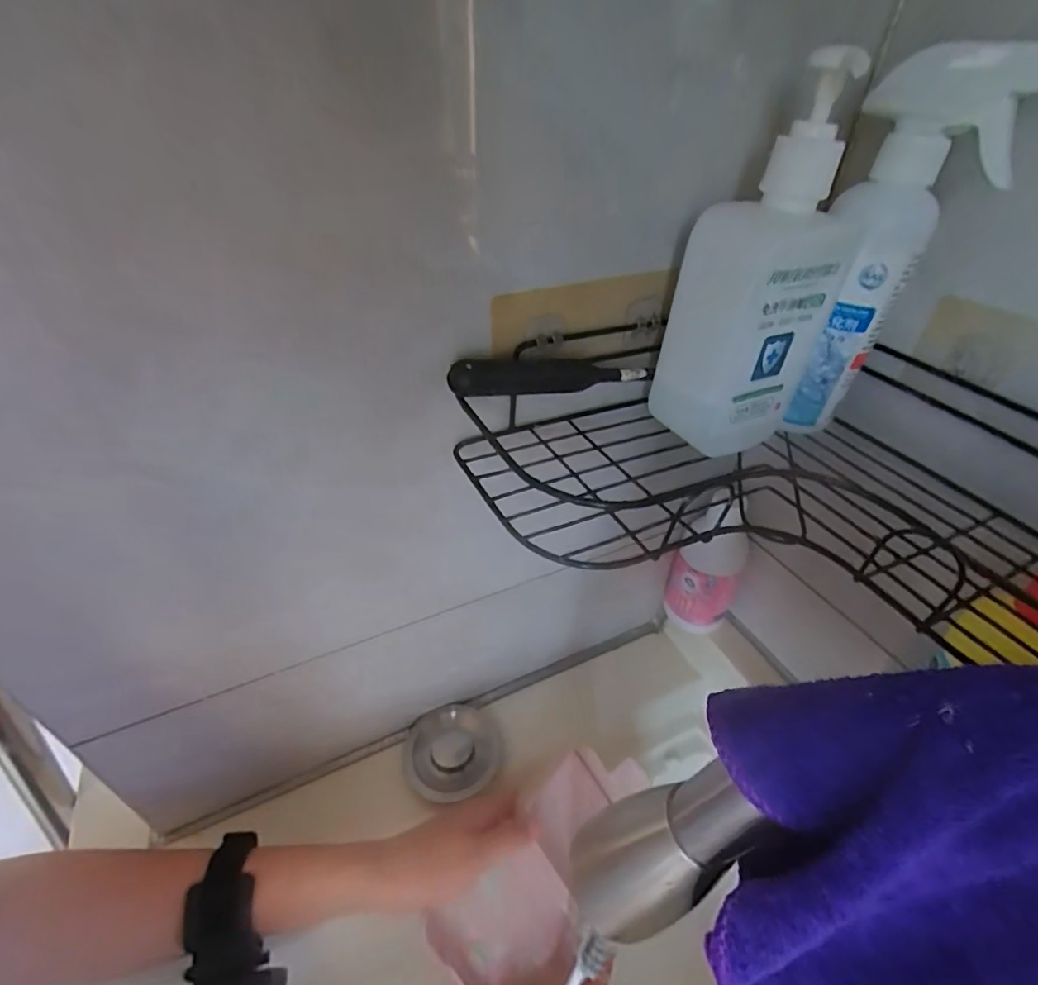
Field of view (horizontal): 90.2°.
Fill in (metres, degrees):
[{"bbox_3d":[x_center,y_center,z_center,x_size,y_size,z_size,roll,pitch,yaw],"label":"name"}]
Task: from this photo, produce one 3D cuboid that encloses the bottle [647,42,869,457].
[{"bbox_3d":[0.135,-0.115,0.296,0.077,0.177,0.060,-17,41,-21],"label":"bottle"}]

